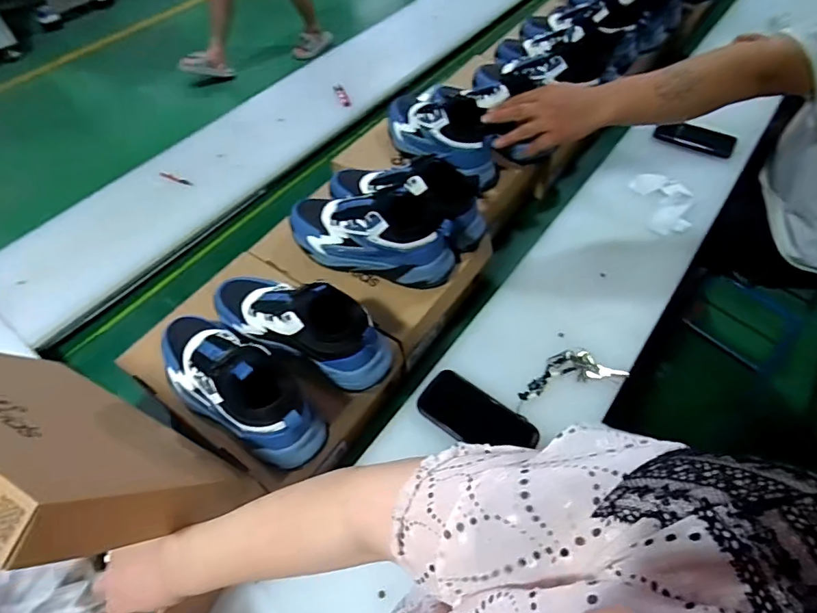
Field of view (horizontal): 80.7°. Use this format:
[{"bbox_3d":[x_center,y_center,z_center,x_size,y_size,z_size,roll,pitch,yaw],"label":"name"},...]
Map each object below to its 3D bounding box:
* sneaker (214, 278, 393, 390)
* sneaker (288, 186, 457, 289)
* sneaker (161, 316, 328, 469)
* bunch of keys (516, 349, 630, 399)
[{"bbox_3d":[-0.150,0.010,0.619,0.258,0.111,0.080,26,61,18],"label":"sneaker"},{"bbox_3d":[-0.061,-0.123,0.715,0.264,0.128,0.096,14,59,11],"label":"sneaker"},{"bbox_3d":[-0.210,0.078,0.564,0.250,0.117,0.096,27,62,18],"label":"sneaker"},{"bbox_3d":[0.240,0.098,0.732,0.167,0.014,0.058,-13,57,-6],"label":"bunch of keys"}]

